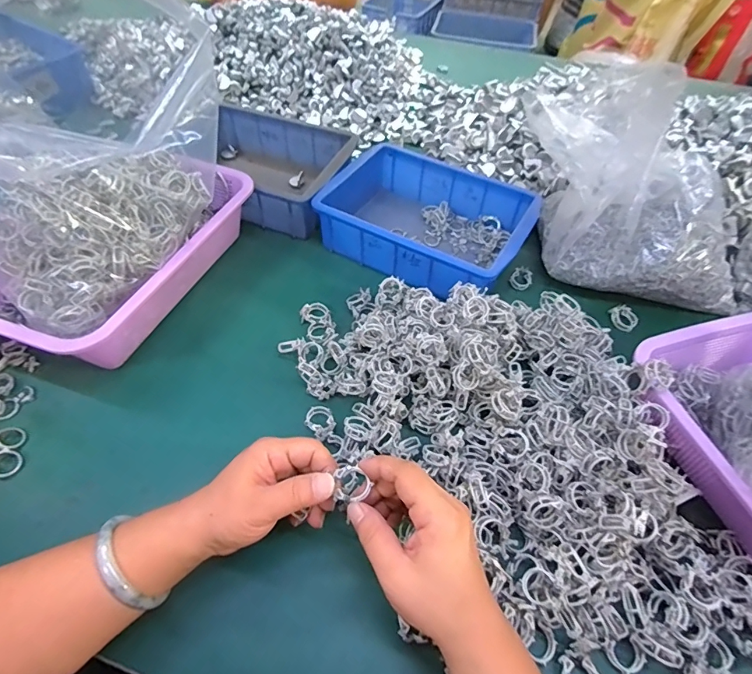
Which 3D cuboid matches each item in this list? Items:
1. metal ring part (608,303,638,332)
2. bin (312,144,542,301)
[{"bbox_3d":[0.292,-0.023,0.521,0.033,0.014,0.028,37,59,23],"label":"metal ring part"},{"bbox_3d":[0.065,-0.151,0.568,0.242,0.061,0.180,26,55,16],"label":"bin"}]

